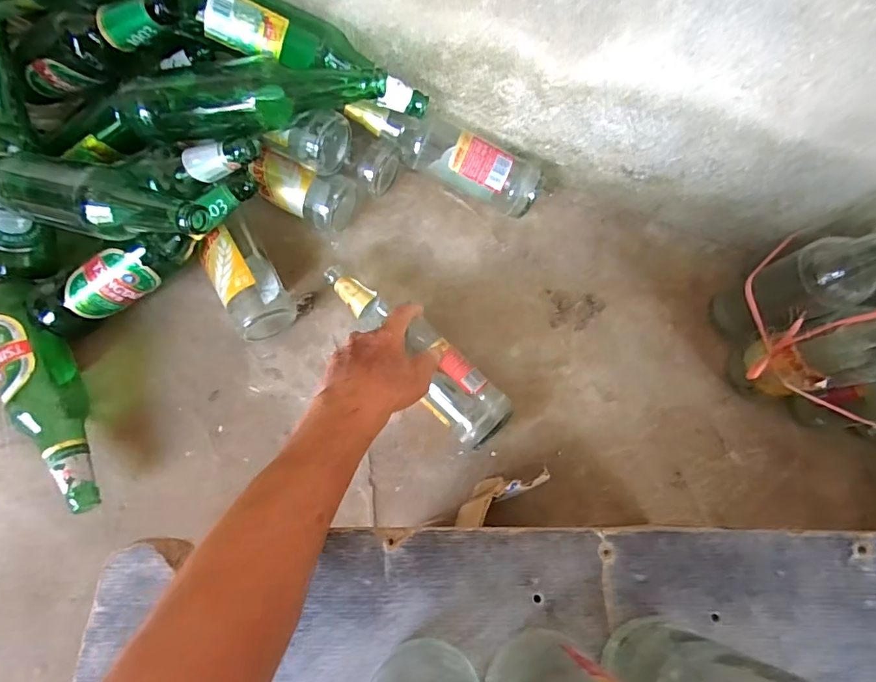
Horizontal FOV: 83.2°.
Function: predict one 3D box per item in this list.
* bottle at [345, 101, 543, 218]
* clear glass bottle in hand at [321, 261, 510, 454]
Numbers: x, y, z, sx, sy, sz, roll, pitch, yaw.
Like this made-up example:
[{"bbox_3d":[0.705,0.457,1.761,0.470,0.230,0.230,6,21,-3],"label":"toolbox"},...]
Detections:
[{"bbox_3d":[0.012,-0.235,0.603,0.234,0.080,0.072,23,103,-19],"label":"bottle"},{"bbox_3d":[-0.031,0.009,0.561,0.261,0.064,0.066,43,75,11],"label":"clear glass bottle in hand"}]

